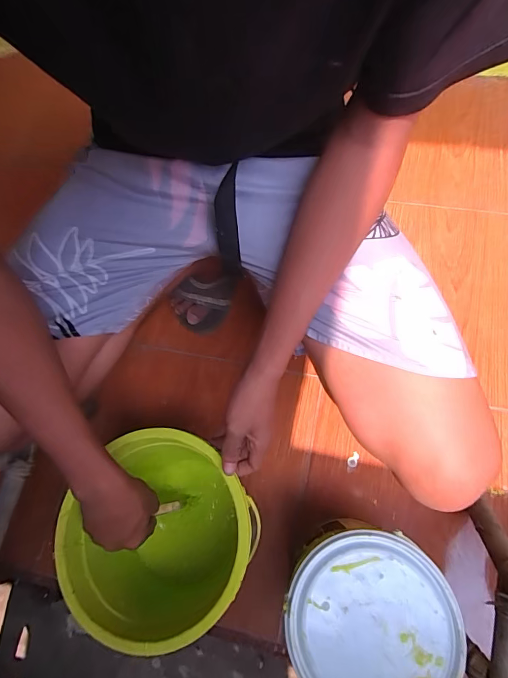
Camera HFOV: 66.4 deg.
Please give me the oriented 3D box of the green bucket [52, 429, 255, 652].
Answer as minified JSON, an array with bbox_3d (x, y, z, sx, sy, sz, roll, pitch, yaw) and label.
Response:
[{"bbox_3d":[-0.112,0.259,0.529,0.219,0.202,0.219,-1,67,2],"label":"green bucket"}]

